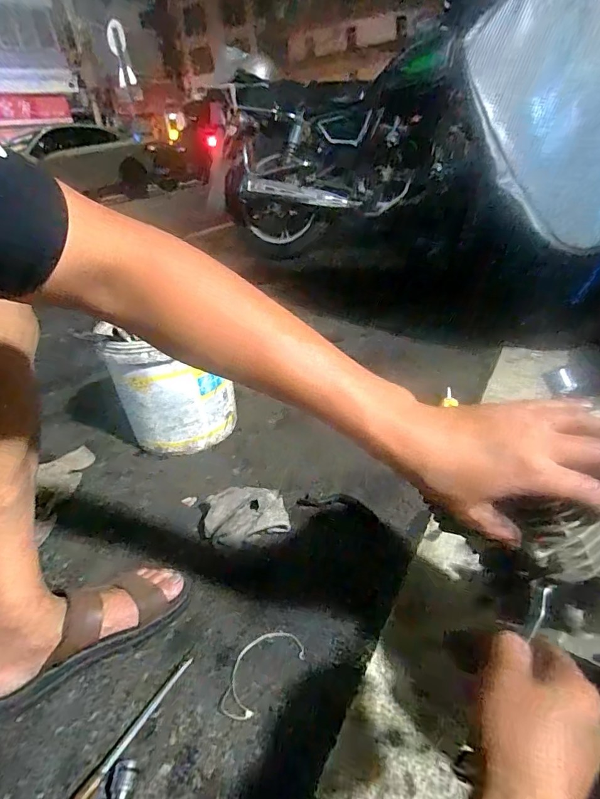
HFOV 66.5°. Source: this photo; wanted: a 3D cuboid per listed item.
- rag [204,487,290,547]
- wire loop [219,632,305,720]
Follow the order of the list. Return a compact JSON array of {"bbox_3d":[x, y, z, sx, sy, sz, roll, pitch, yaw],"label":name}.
[{"bbox_3d":[-0.089,0.184,0.749,0.135,0.040,0.107,-9,29,-1],"label":"rag"},{"bbox_3d":[-0.050,0.321,0.546,0.066,0.004,0.116,19,39,40],"label":"wire loop"}]

